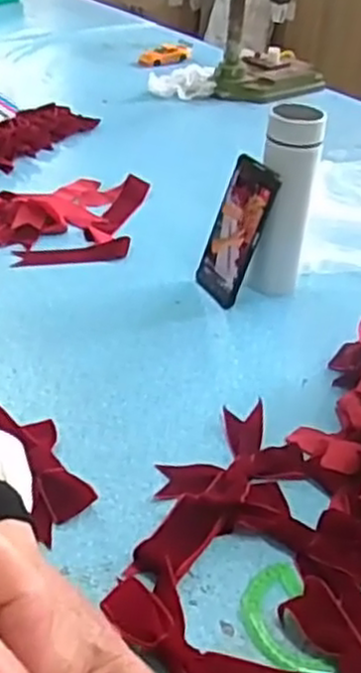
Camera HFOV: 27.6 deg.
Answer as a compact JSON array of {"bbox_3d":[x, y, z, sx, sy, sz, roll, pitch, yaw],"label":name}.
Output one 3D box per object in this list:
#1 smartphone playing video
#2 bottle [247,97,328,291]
[{"bbox_3d":[0.063,-0.123,0.867,0.010,0.165,0.080,0,32,-39],"label":"smartphone playing video"},{"bbox_3d":[0.126,-0.159,0.877,0.066,0.222,0.076,12,35,8],"label":"bottle"}]

